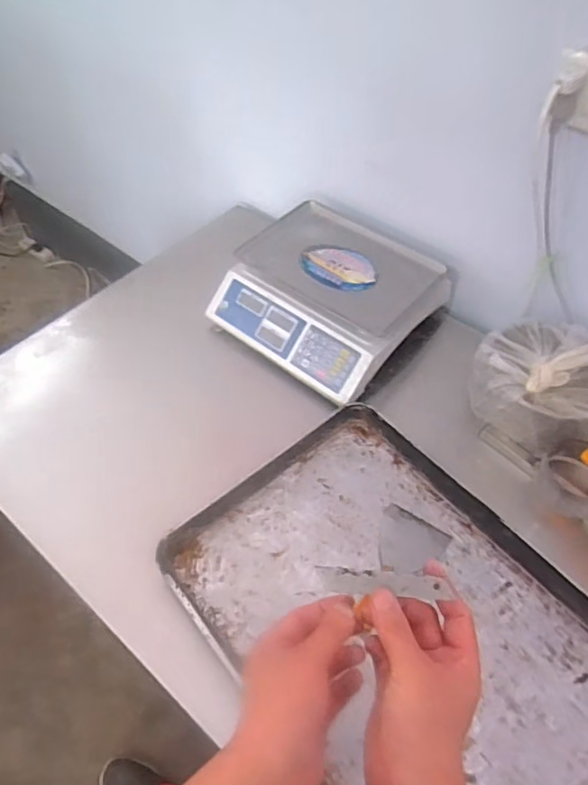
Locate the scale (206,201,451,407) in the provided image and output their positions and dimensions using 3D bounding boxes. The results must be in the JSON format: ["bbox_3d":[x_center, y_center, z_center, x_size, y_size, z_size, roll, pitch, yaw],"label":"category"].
[{"bbox_3d":[0.061,-0.189,1.028,0.358,0.101,0.336,35,59,24],"label":"scale"}]

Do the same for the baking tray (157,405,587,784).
[{"bbox_3d":[0.149,0.298,0.712,0.402,0.055,0.605,-32,58,-23],"label":"baking tray"}]

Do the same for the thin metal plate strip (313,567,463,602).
[{"bbox_3d":[0.068,0.147,0.430,0.097,0.006,0.020,2,58,3],"label":"thin metal plate strip"}]

